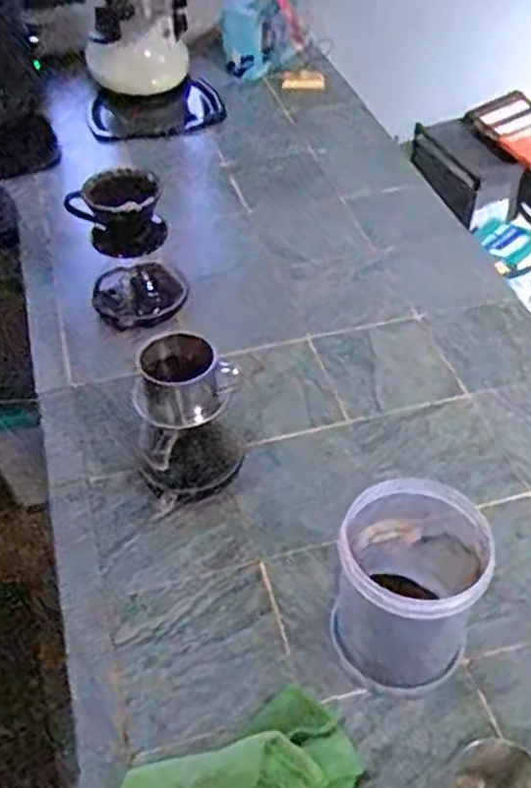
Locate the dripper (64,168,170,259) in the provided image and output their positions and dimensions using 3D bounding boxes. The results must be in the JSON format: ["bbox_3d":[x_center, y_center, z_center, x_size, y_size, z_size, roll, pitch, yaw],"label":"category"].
[{"bbox_3d":[-0.180,-0.219,0.952,0.113,0.088,0.099,-8,46,-7],"label":"dripper"}]

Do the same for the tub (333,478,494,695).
[{"bbox_3d":[0.118,0.159,0.655,0.116,0.153,0.122,9,45,10],"label":"tub"}]

